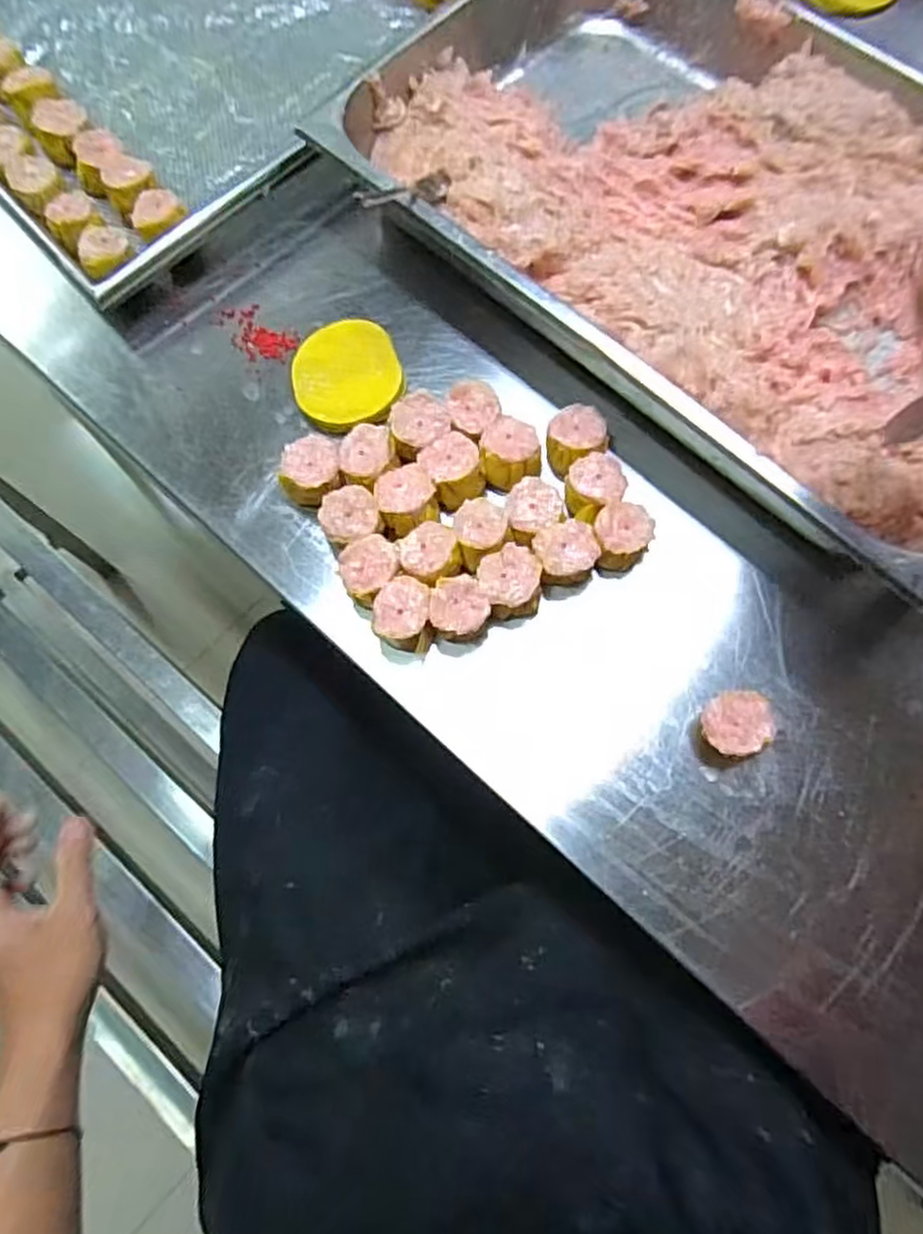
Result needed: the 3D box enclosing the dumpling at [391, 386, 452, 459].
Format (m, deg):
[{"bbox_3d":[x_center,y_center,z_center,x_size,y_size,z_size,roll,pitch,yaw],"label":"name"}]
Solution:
[{"bbox_3d":[-0.030,-0.123,0.461,0.040,0.024,0.037,-1,72,2],"label":"dumpling"}]

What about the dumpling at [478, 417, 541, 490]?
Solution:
[{"bbox_3d":[0.031,-0.105,0.455,0.036,0.026,0.042,-5,72,1],"label":"dumpling"}]

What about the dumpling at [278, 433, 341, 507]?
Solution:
[{"bbox_3d":[-0.096,-0.091,0.455,0.040,0.028,0.040,-1,72,2],"label":"dumpling"}]

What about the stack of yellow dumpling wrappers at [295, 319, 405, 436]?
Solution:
[{"bbox_3d":[-0.078,-0.164,0.487,0.072,0.012,0.086,-15,72,-3],"label":"stack of yellow dumpling wrappers"}]

